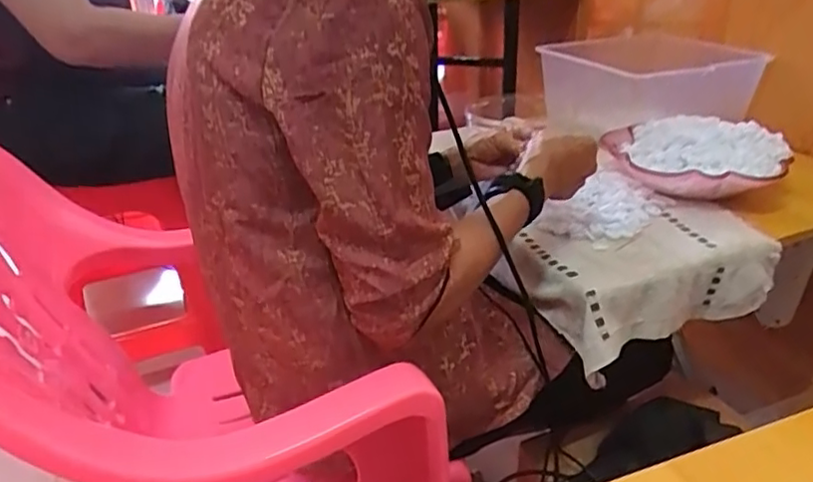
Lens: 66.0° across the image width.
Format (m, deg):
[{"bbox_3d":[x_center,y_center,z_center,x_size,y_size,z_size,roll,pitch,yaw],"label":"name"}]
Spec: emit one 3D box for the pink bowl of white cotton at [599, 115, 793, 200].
[{"bbox_3d":[0.402,-0.115,0.890,0.238,0.080,0.174,9,28,21],"label":"pink bowl of white cotton"}]

